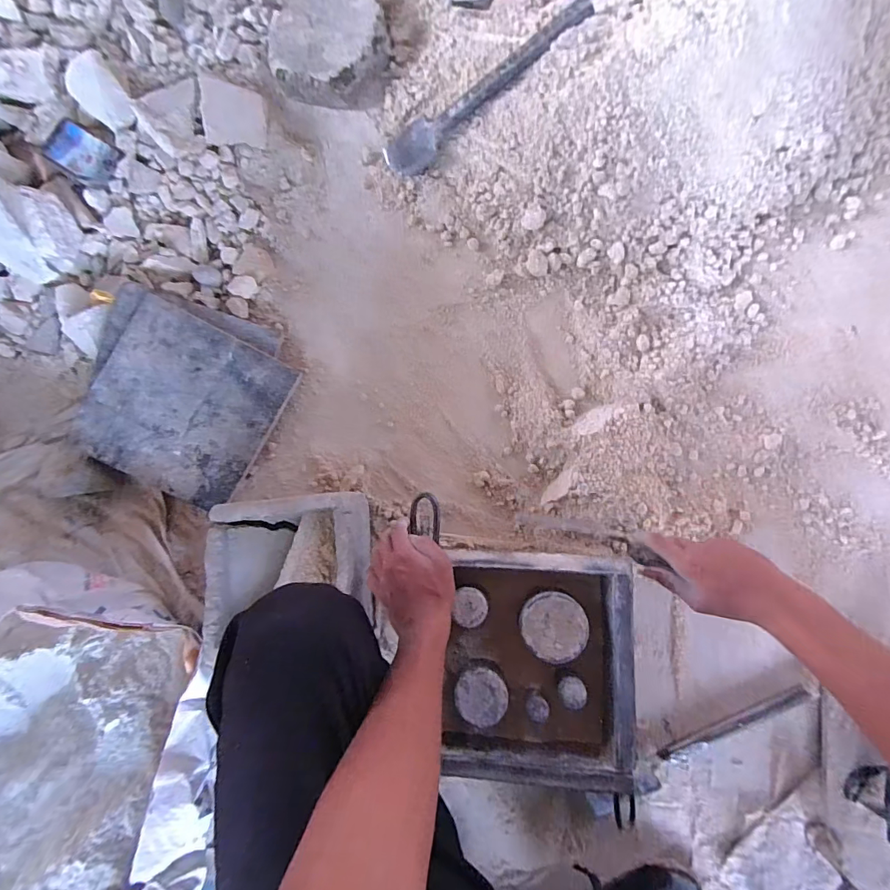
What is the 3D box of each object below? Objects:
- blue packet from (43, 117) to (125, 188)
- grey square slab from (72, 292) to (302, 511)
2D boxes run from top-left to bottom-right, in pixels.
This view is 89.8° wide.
[{"bbox_3d":[-0.555,-0.446,0.689,0.091,0.019,0.069,30,94,-18],"label":"blue packet"},{"bbox_3d":[-0.394,-0.058,0.675,0.251,0.018,0.251,29,85,-6],"label":"grey square slab"}]

